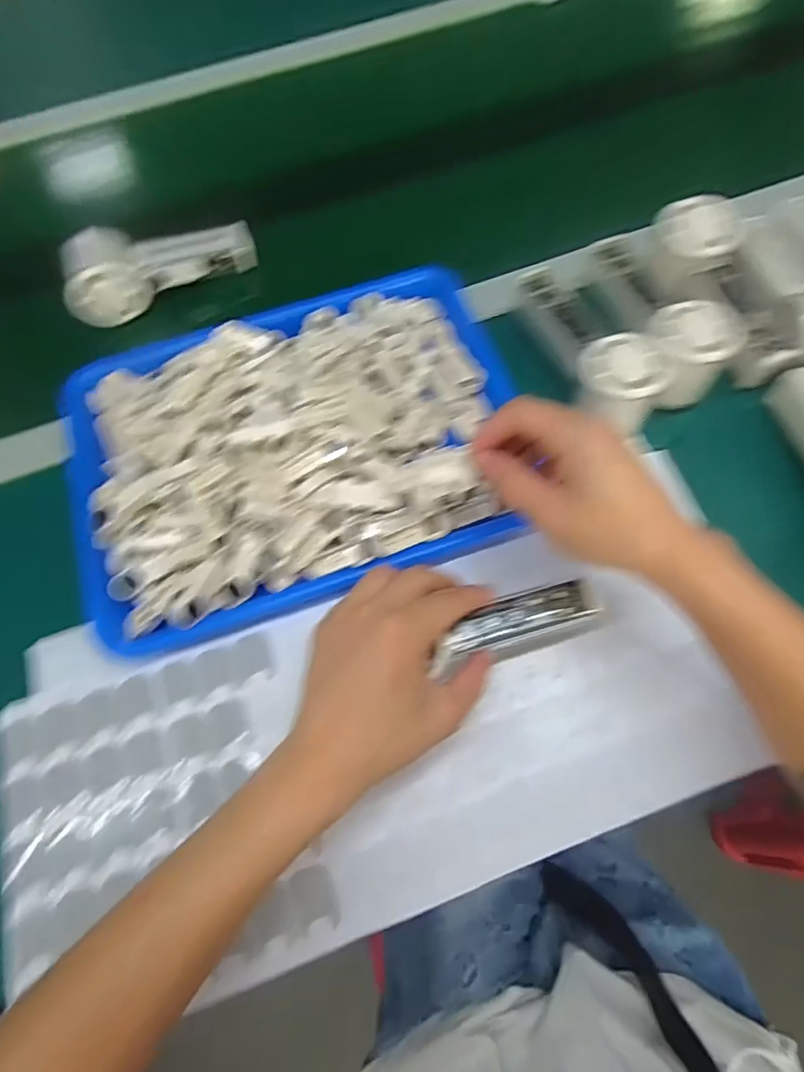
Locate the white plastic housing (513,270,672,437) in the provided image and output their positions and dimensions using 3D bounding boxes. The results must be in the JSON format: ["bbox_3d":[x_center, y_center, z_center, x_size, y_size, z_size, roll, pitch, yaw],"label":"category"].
[{"bbox_3d":[0.143,-0.151,0.420,0.061,0.054,0.150,-23,68,-7],"label":"white plastic housing"}]

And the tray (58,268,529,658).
[{"bbox_3d":[-0.081,-0.074,0.414,0.337,0.037,0.259,-15,68,-4],"label":"tray"}]

